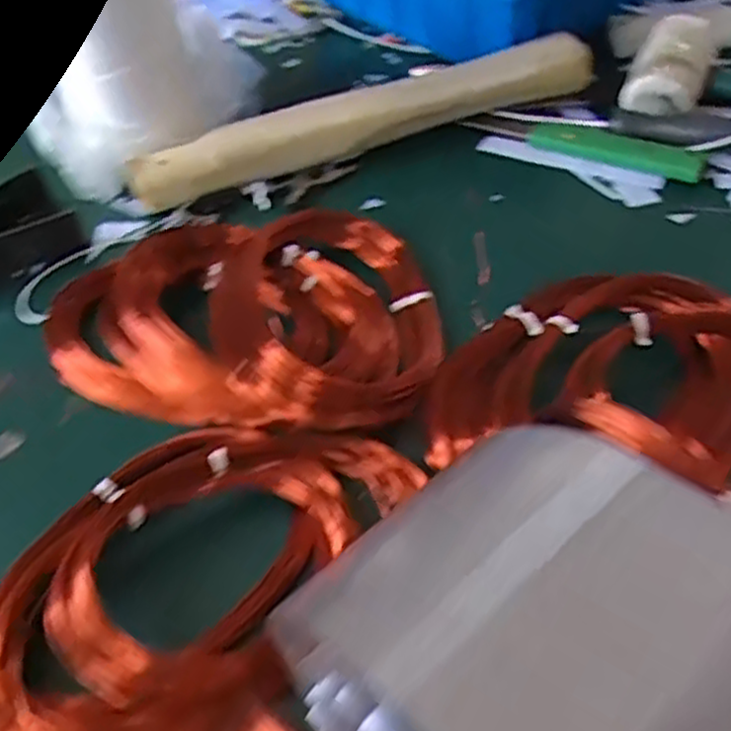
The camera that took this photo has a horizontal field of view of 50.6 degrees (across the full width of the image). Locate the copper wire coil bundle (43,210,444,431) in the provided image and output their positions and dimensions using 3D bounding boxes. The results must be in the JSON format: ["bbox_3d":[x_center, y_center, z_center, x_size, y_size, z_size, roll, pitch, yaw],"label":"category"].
[{"bbox_3d":[-0.069,-0.035,0.441,0.225,0.037,0.157,4,50,9],"label":"copper wire coil bundle"}]

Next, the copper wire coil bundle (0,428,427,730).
[{"bbox_3d":[-0.083,0.085,0.342,0.139,0.025,0.185,22,55,22],"label":"copper wire coil bundle"}]

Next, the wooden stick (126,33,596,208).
[{"bbox_3d":[0.001,-0.173,0.549,0.338,0.043,0.030,-17,50,-9],"label":"wooden stick"}]

